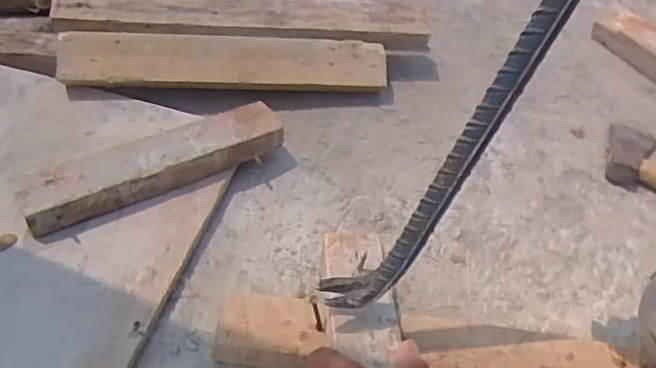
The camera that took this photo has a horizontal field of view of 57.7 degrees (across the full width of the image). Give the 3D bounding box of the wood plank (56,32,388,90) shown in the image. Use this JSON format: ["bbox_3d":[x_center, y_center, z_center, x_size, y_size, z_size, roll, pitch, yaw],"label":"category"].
[{"bbox_3d":[-0.117,-0.151,0.718,0.381,0.025,0.064,-1,88,-12],"label":"wood plank"}]

